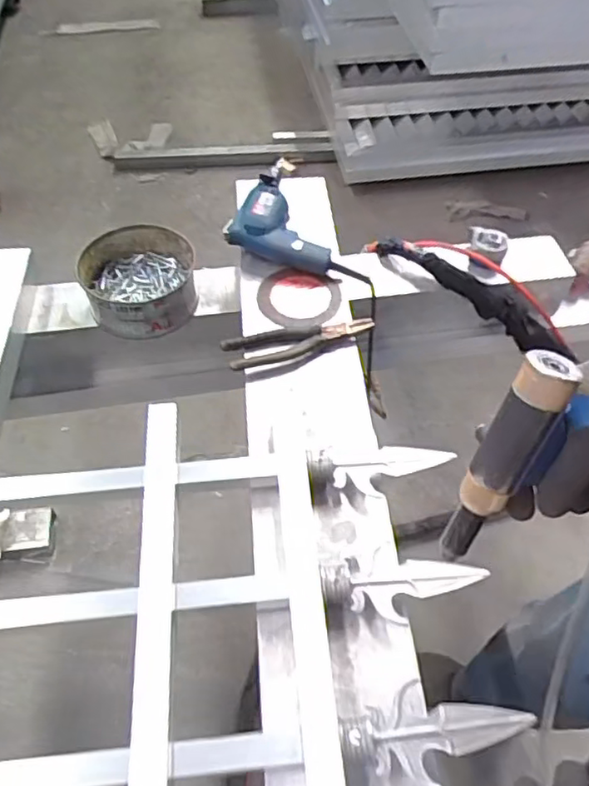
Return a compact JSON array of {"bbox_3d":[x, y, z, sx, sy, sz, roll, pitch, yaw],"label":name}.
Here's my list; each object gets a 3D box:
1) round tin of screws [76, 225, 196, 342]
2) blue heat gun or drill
[{"bbox_3d":[-0.237,-0.169,0.948,0.171,0.066,0.175,-6,52,-5],"label":"round tin of screws"},{"bbox_3d":[0.022,-0.264,0.948,0.216,0.061,0.172,13,53,10],"label":"blue heat gun or drill"}]

